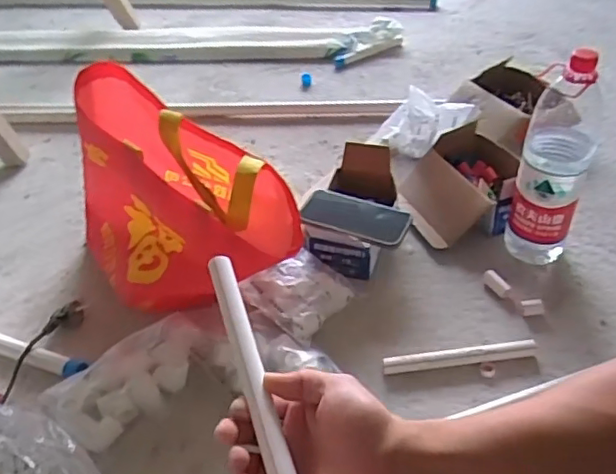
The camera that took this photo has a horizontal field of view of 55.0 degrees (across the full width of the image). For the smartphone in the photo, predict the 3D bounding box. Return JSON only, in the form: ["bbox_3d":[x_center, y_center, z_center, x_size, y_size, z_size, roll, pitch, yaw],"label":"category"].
[{"bbox_3d":[0.072,-0.031,0.879,0.154,0.009,0.078,15,52,7],"label":"smartphone"}]

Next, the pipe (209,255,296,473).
[{"bbox_3d":[-0.034,0.138,0.455,0.021,0.014,0.304,-15,53,-11],"label":"pipe"}]

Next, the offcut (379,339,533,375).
[{"bbox_3d":[0.197,0.156,0.776,0.198,0.015,0.025,-6,43,-1],"label":"offcut"}]

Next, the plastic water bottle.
[{"bbox_3d":[0.342,-0.100,0.823,0.087,0.314,0.099,17,47,21],"label":"plastic water bottle"}]

